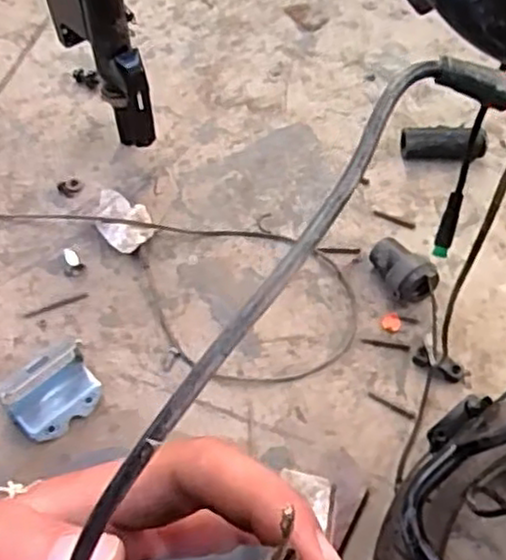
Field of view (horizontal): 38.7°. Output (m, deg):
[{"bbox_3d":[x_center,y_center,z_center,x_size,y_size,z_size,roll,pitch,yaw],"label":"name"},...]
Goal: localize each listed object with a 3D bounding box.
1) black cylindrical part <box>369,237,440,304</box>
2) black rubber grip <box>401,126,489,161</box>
[{"bbox_3d":[0.155,-0.012,0.751,0.049,0.055,0.071,-18,61,-14],"label":"black cylindrical part"},{"bbox_3d":[0.232,-0.161,0.856,0.106,0.034,0.041,4,59,-1],"label":"black rubber grip"}]

